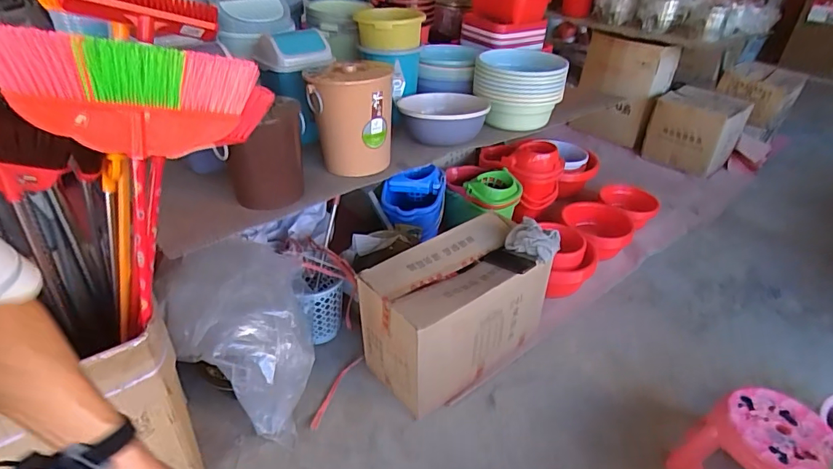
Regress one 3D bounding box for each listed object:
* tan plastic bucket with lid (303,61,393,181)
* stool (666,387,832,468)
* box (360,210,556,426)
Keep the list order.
[{"bbox_3d":[-0.178,-0.318,1.269,0.218,0.245,0.208,3,37,-3],"label":"tan plastic bucket with lid"},{"bbox_3d":[0.897,0.589,1.231,0.277,0.250,0.282,-22,44,-32],"label":"stool"},{"bbox_3d":[0.125,0.247,1.532,0.561,0.401,0.327,-23,45,-33],"label":"box"}]

